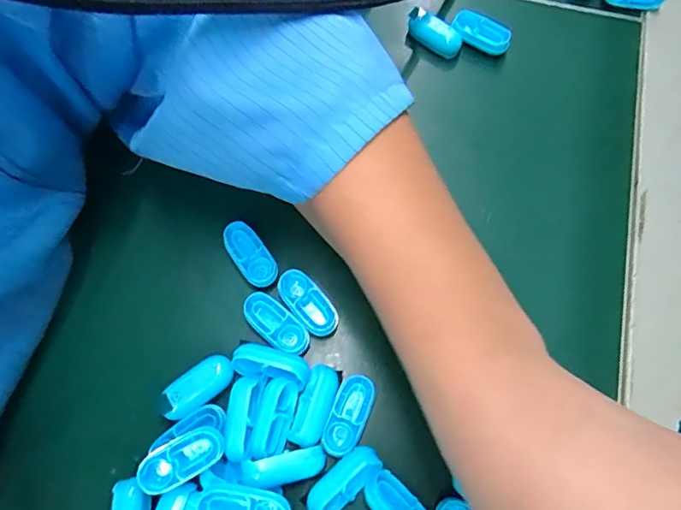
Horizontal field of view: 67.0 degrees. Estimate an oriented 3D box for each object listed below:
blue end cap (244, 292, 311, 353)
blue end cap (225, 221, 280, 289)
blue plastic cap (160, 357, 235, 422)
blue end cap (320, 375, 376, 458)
[{"bbox_3d":[-0.029,0.031,0.233,0.034,0.007,0.015,39,74,14],"label":"blue end cap"},{"bbox_3d":[-0.043,0.000,0.245,0.016,0.010,0.034,-35,73,-13],"label":"blue end cap"},{"bbox_3d":[-0.061,0.056,0.220,0.032,0.005,0.015,-36,73,-13],"label":"blue plastic cap"},{"bbox_3d":[0.004,0.068,0.218,0.016,0.008,0.033,20,70,7],"label":"blue end cap"}]

